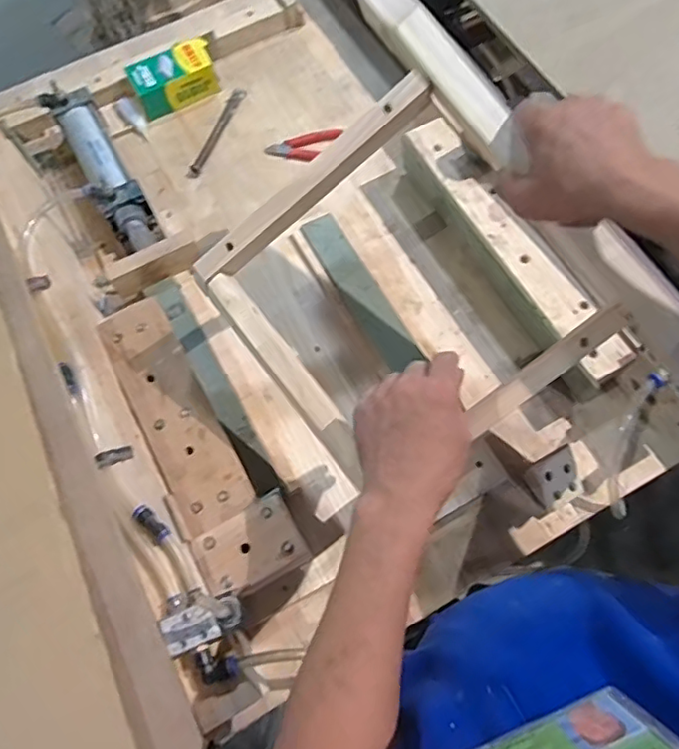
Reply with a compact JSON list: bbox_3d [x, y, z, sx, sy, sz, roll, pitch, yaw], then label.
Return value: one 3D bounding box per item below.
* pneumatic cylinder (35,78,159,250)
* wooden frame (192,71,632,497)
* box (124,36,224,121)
[{"bbox_3d":[-0.323,-0.278,0.806,0.068,0.091,0.274,-28,71,-8],"label":"pneumatic cylinder"},{"bbox_3d":[0.048,-0.073,0.533,0.280,0.035,0.297,-40,82,10],"label":"wooden frame"},{"bbox_3d":[-0.250,-0.451,0.887,0.128,0.051,0.071,-24,70,-6],"label":"box"}]

